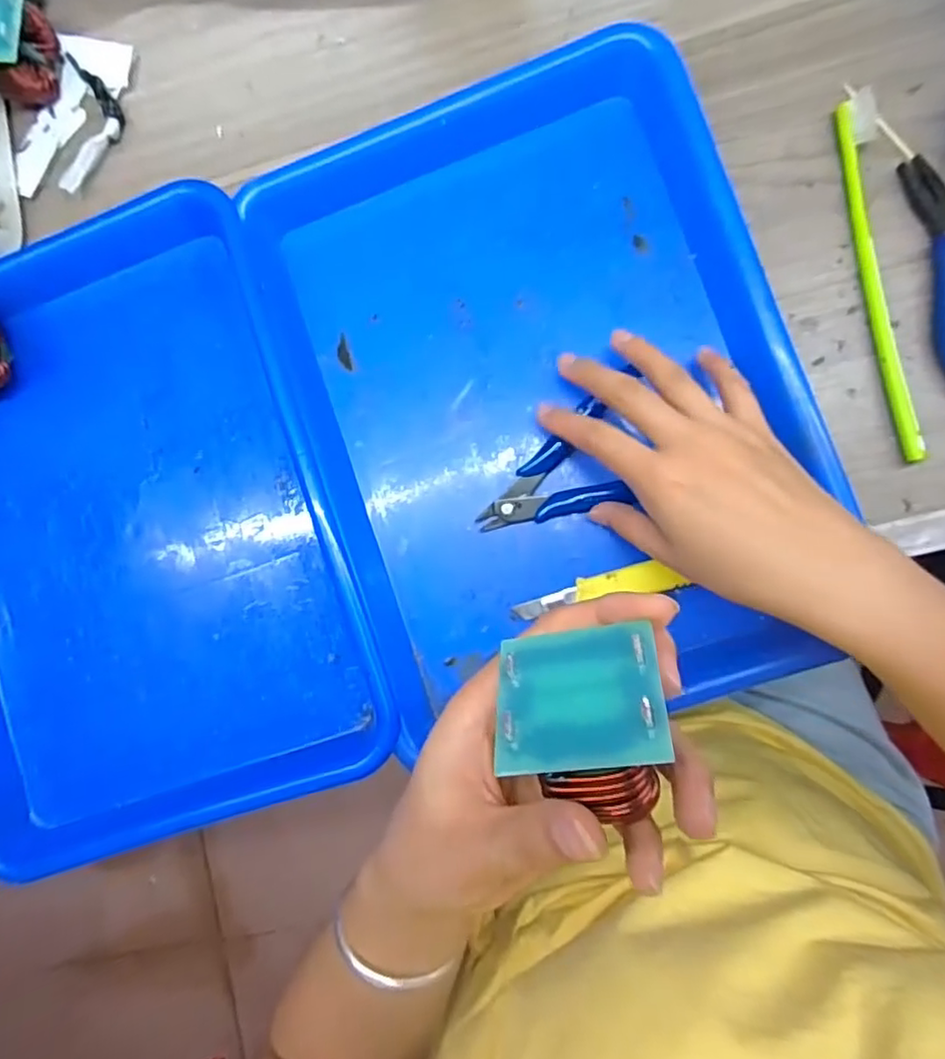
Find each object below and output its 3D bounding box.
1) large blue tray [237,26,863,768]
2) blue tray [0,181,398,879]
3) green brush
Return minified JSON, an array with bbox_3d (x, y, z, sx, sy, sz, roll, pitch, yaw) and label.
[{"bbox_3d":[0.035,-0.070,0.321,0.242,0.038,0.325,-18,86,5],"label":"large blue tray"},{"bbox_3d":[-0.196,0.000,0.345,0.241,0.031,0.332,-19,86,5],"label":"blue tray"},{"bbox_3d":[0.205,-0.128,0.315,0.015,0.011,0.188,-6,88,6],"label":"green brush"}]

